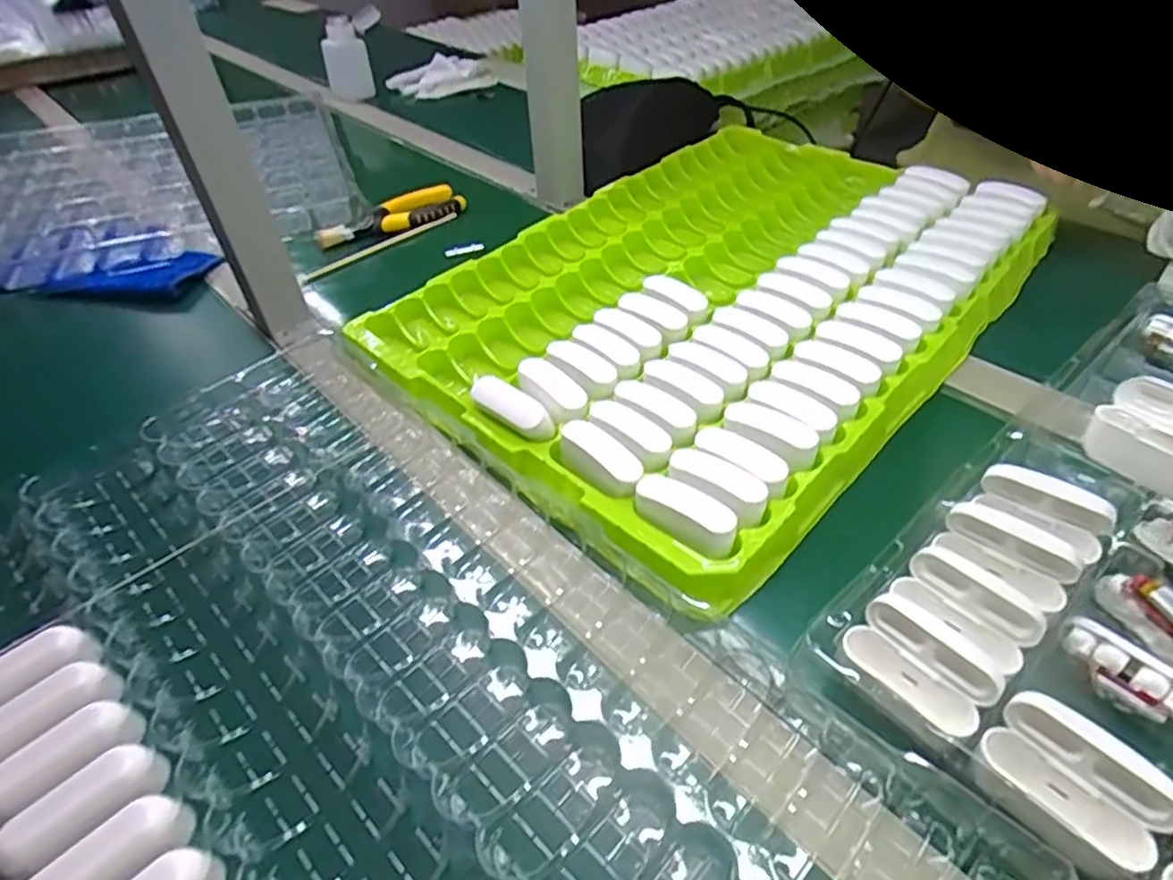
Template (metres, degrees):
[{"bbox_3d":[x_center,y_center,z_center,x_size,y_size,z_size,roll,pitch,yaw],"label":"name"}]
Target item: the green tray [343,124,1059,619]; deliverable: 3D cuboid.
[{"bbox_3d":[0.126,-0.147,0.596,0.393,0.054,0.579,33,58,32],"label":"green tray"}]

